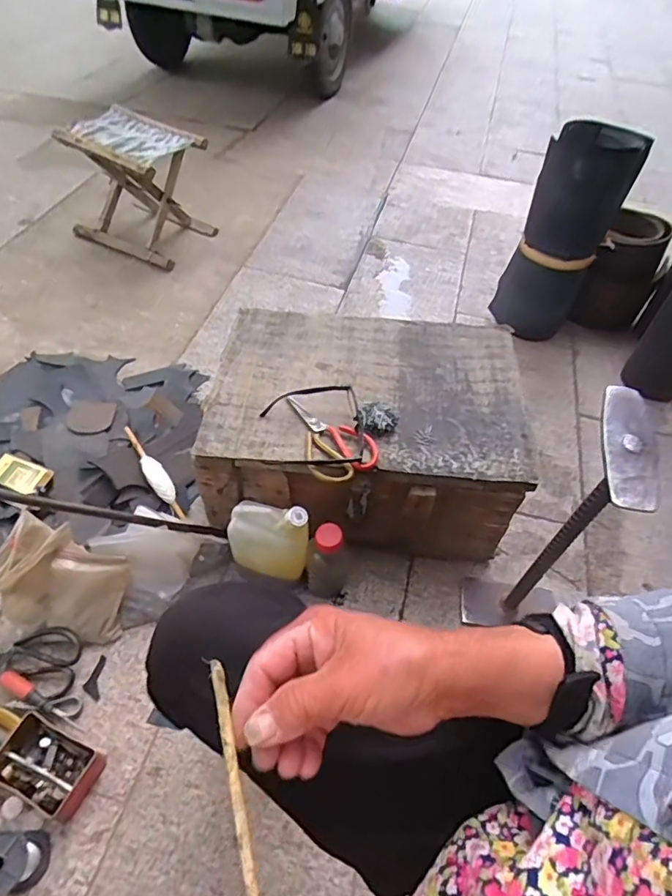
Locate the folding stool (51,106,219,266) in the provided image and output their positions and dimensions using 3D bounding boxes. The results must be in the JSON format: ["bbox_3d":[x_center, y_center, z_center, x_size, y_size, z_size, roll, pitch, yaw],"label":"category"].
[{"bbox_3d":[-0.517,-0.688,1.378,0.309,0.263,0.252,23,54,13],"label":"folding stool"}]

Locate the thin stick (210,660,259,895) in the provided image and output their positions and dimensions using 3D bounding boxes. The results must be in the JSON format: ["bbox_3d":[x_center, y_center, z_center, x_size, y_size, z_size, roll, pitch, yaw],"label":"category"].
[{"bbox_3d":[-0.050,0.171,0.261,0.007,0.005,0.120,-10,76,-12],"label":"thin stick"}]

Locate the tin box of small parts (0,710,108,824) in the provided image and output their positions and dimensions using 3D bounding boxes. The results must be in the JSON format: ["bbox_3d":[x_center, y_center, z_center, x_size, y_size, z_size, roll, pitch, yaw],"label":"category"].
[{"bbox_3d":[-0.367,0.402,0.660,0.121,0.033,0.084,23,54,13],"label":"tin box of small parts"}]

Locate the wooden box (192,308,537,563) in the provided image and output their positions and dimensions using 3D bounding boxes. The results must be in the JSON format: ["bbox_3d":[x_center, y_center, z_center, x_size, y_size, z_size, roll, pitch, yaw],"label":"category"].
[{"bbox_3d":[0.042,-0.031,0.893,0.477,0.227,0.354,6,52,0],"label":"wooden box"}]

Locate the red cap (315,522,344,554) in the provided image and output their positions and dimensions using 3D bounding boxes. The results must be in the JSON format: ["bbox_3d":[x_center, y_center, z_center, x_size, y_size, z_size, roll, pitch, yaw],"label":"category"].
[{"bbox_3d":[-0.010,0.130,0.751,0.039,0.020,0.039,2,52,-3],"label":"red cap"}]

